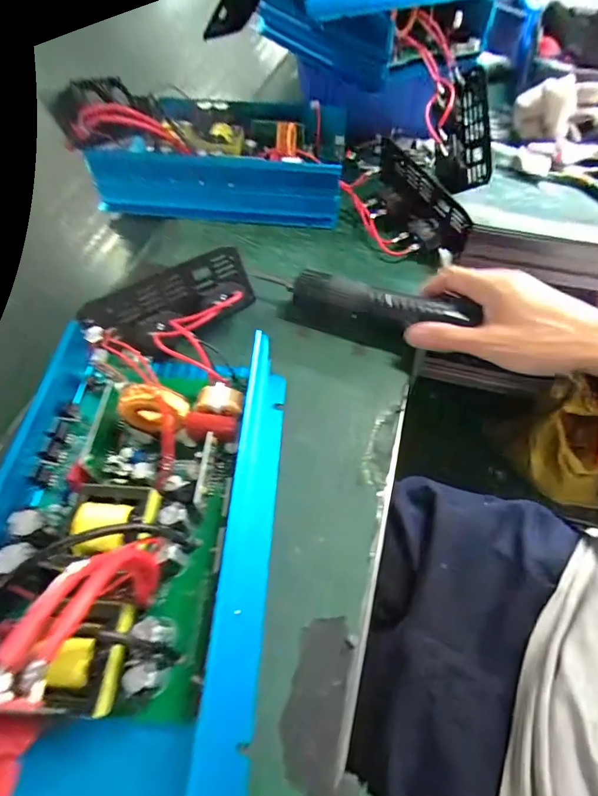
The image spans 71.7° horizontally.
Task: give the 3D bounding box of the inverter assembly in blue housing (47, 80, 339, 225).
[{"bbox_3d":[-0.086,-0.275,0.443,0.270,0.072,0.146,3,58,-1],"label":"inverter assembly in blue housing"}]

